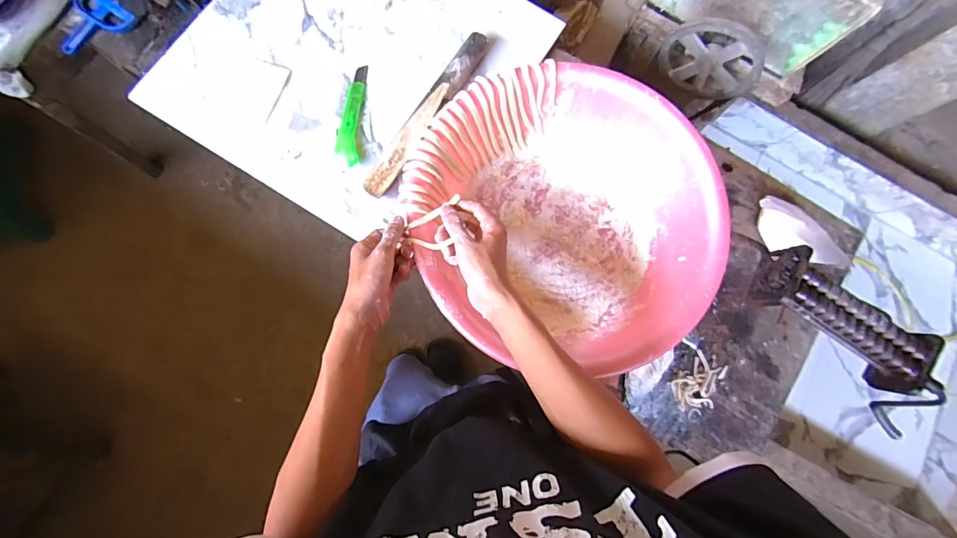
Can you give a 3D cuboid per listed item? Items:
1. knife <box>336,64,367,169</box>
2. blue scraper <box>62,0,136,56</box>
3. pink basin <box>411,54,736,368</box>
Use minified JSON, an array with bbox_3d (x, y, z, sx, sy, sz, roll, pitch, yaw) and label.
[{"bbox_3d":[-0.197,-0.241,0.678,0.035,0.025,0.170,3,82,-5],"label":"knife"},{"bbox_3d":[-0.807,-0.505,0.917,0.123,0.027,0.140,28,81,-1],"label":"blue scraper"},{"bbox_3d":[0.118,-0.074,0.626,0.401,0.129,0.387,1,82,-6],"label":"pink basin"}]

